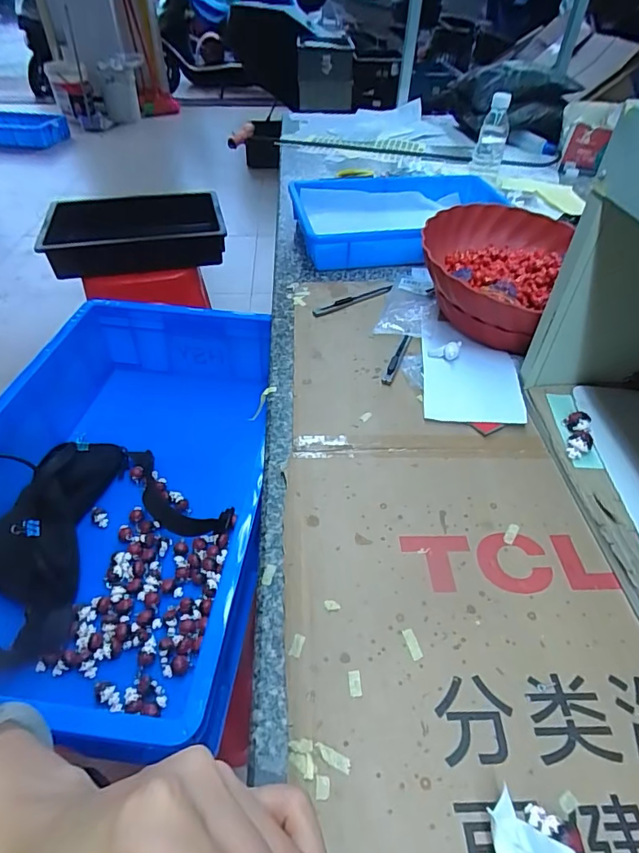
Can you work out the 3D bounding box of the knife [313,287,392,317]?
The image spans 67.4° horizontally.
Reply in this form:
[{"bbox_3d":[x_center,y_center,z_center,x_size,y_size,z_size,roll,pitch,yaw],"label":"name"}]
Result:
[{"bbox_3d":[0.048,-0.178,0.670,0.132,0.005,0.014,-25,49,-22],"label":"knife"}]

